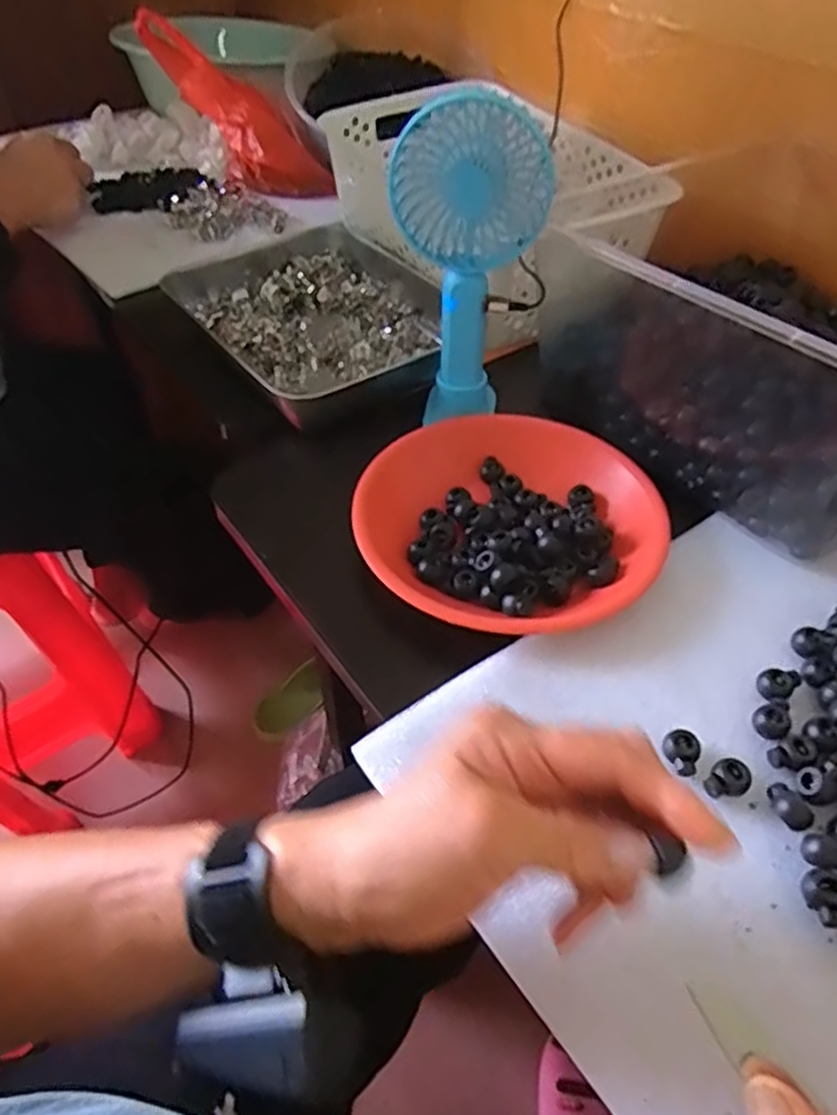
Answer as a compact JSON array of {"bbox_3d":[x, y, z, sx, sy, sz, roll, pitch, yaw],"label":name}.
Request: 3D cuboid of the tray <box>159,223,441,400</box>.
[{"bbox_3d":[-0.095,-0.234,0.662,0.205,0.042,0.207,-34,56,-27],"label":"tray"}]

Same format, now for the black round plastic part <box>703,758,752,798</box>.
[{"bbox_3d":[0.148,0.107,0.344,0.022,0.010,0.015,-7,48,-6],"label":"black round plastic part"}]

